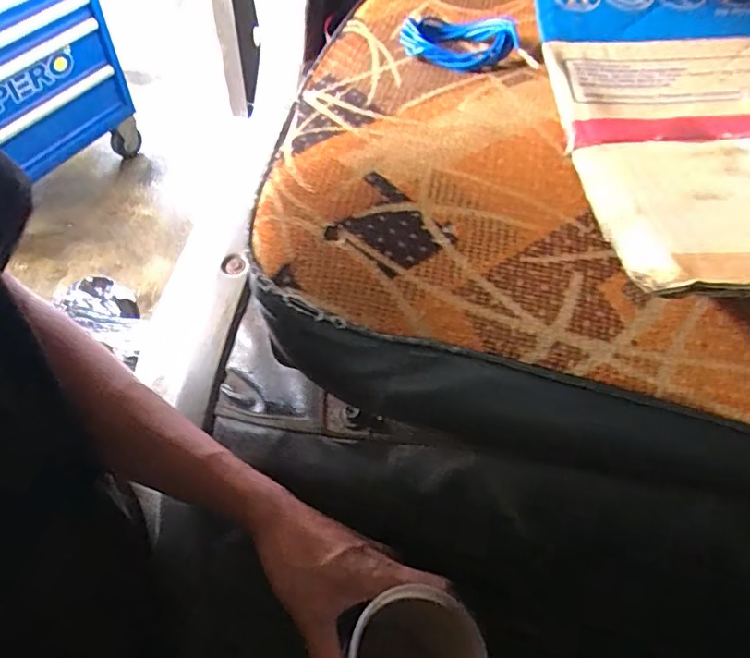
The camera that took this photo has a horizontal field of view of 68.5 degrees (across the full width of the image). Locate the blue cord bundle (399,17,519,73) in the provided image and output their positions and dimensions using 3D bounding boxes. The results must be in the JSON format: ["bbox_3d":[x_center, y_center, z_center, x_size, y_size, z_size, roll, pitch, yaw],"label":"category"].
[{"bbox_3d":[0.061,-0.214,0.408,0.084,0.023,0.072,32,63,20],"label":"blue cord bundle"}]

